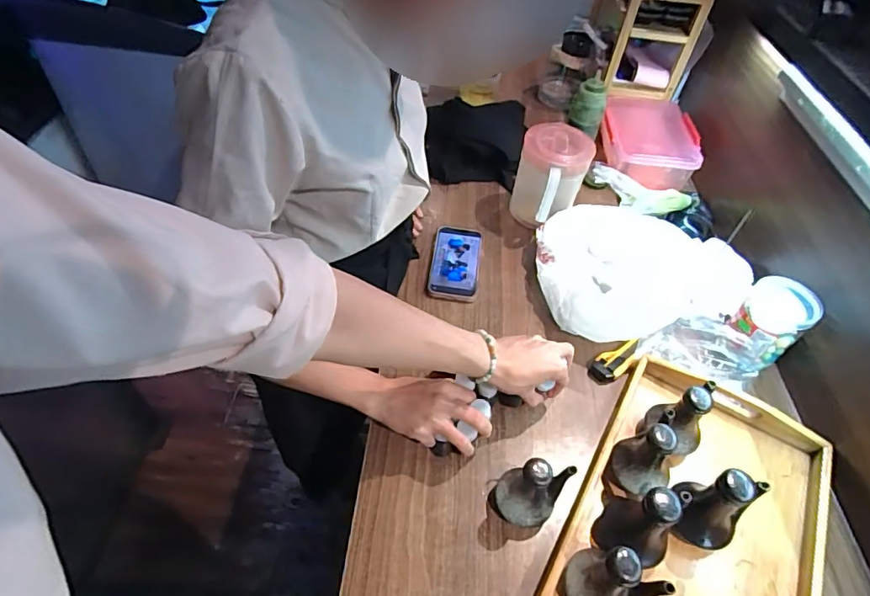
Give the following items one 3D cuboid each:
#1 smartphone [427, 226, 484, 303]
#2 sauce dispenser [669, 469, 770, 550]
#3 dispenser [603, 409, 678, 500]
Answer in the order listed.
[{"bbox_3d":[0.036,-0.063,0.850,0.083,0.011,0.176,8,49,2],"label":"smartphone"},{"bbox_3d":[0.309,0.233,0.550,0.073,0.104,0.063,22,50,13],"label":"sauce dispenser"},{"bbox_3d":[0.251,0.184,0.584,0.080,0.088,0.066,-32,59,-29],"label":"dispenser"}]

